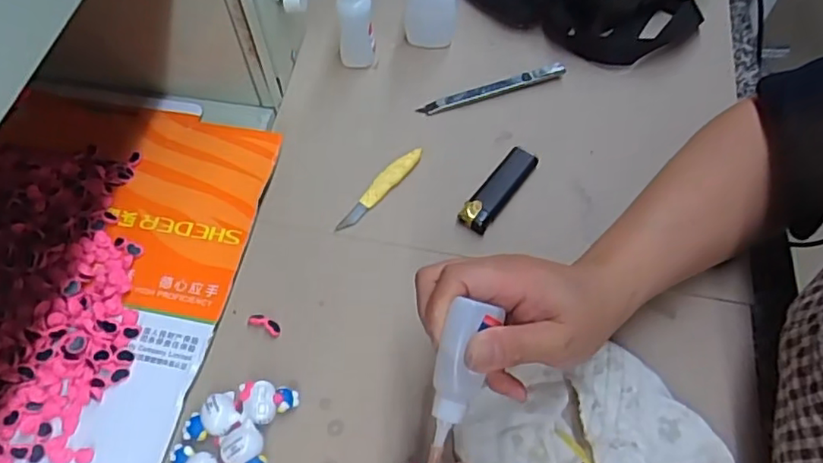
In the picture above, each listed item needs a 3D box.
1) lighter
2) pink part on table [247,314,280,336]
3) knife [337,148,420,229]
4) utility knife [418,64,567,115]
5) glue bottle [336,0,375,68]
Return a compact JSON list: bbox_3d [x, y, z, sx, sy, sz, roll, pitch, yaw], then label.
[{"bbox_3d":[0.066,-0.032,0.457,0.024,0.009,0.080,35,65,16],"label":"lighter"},{"bbox_3d":[-0.099,0.062,0.409,0.023,0.004,0.009,23,63,10],"label":"pink part on table"},{"bbox_3d":[-0.024,-0.034,0.464,0.017,0.011,0.090,42,67,19],"label":"knife"},{"bbox_3d":[0.069,-0.120,0.511,0.130,0.010,0.012,-17,63,-11],"label":"utility knife"},{"bbox_3d":[-0.047,-0.174,0.504,0.028,0.092,0.027,-3,61,-4],"label":"glue bottle"}]

